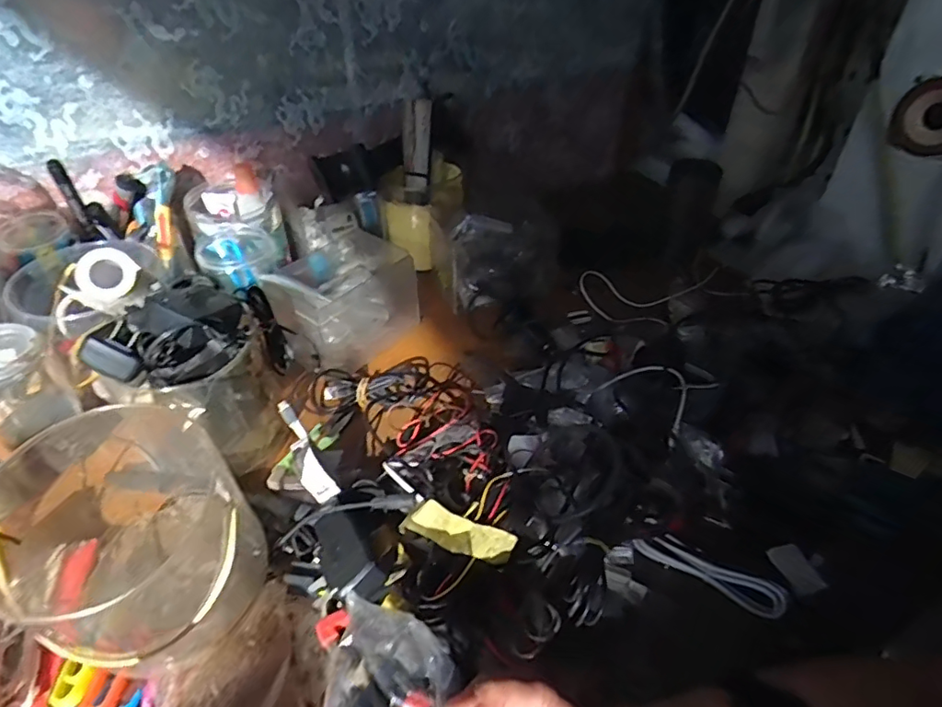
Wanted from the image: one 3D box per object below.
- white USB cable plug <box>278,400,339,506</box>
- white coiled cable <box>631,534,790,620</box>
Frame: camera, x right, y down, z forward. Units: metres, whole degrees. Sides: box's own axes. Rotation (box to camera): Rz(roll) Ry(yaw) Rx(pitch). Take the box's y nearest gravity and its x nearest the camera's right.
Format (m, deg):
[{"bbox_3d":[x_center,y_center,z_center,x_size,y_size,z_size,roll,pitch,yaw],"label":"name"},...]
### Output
[{"bbox_3d":[-0.135,0.075,0.433,0.022,0.024,0.090,-22,59,-24],"label":"white USB cable plug"},{"bbox_3d":[0.171,0.157,0.389,0.103,0.007,0.022,23,87,25],"label":"white coiled cable"}]

